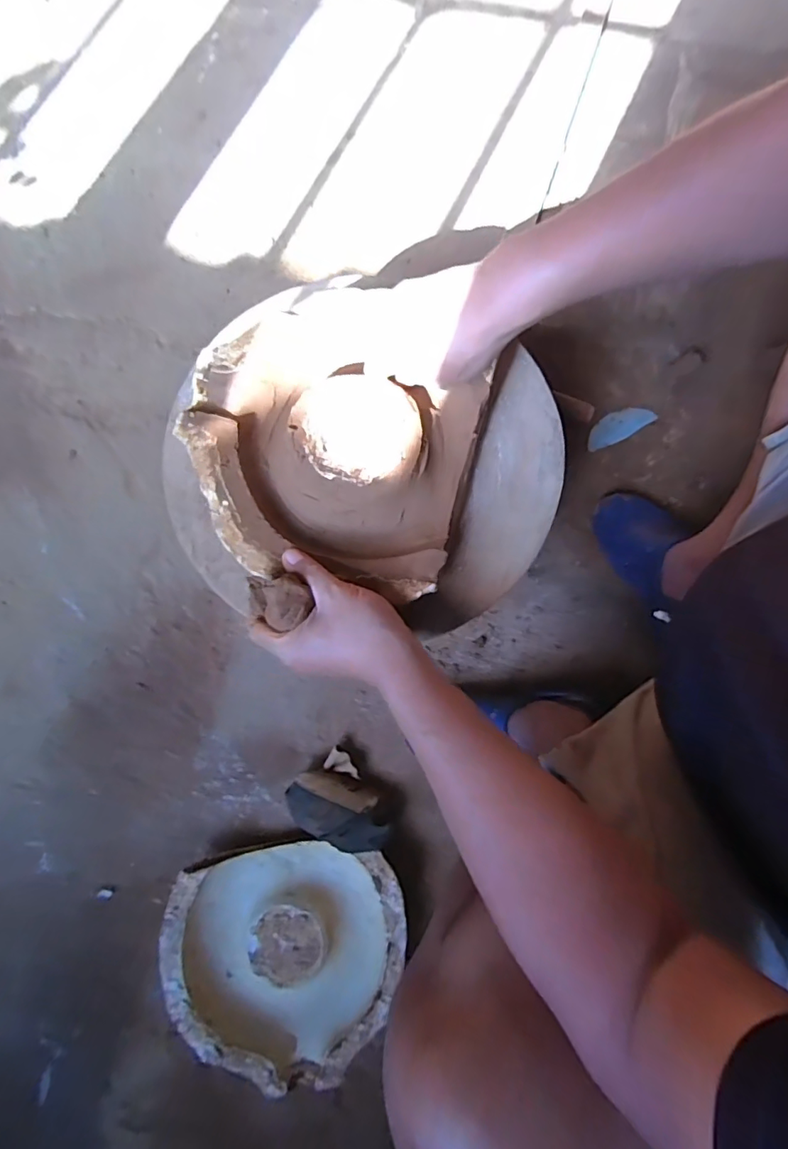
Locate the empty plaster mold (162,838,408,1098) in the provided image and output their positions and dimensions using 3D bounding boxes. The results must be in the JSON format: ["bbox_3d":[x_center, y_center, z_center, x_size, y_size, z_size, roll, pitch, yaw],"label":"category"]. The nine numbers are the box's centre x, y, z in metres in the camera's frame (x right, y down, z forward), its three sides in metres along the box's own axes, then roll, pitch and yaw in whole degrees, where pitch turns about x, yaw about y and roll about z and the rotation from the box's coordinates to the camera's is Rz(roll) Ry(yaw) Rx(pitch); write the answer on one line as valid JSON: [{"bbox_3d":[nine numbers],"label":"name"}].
[{"bbox_3d":[-0.127,0.476,0.633,0.286,0.070,0.253,-5,79,-1],"label":"empty plaster mold"}]

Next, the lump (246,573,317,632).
[{"bbox_3d":[-0.091,0.018,0.395,0.051,0.026,0.041,21,79,4],"label":"lump"}]

